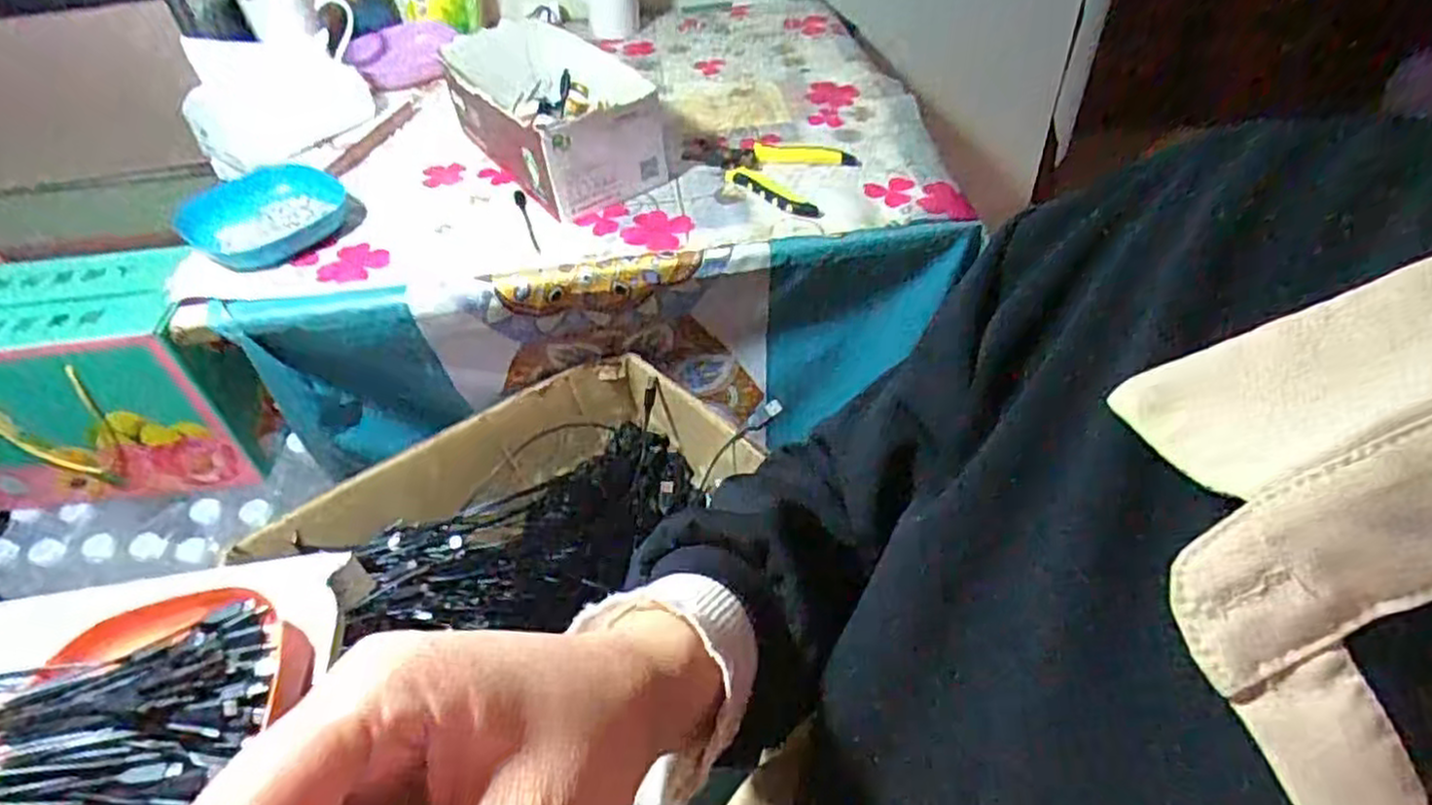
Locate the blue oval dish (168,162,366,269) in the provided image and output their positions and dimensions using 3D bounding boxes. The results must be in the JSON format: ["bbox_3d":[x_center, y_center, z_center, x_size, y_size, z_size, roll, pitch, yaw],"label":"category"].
[{"bbox_3d":[-0.427,-0.181,0.739,0.149,0.034,0.112,-31,52,-24],"label":"blue oval dish"}]

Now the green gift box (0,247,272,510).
[{"bbox_3d":[-0.712,-0.023,0.893,0.341,0.238,0.165,-3,46,0],"label":"green gift box"}]

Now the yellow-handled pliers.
[{"bbox_3d":[0.049,-0.242,0.778,0.166,0.017,0.122,21,51,22],"label":"yellow-handled pliers"}]

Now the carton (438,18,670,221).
[{"bbox_3d":[-0.167,-0.303,0.807,0.154,0.104,0.272,-30,51,-23],"label":"carton"}]

